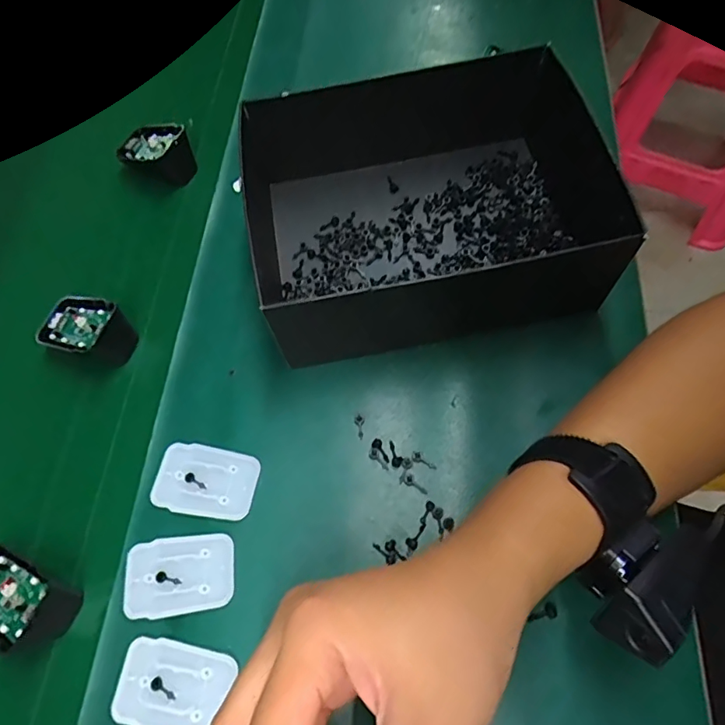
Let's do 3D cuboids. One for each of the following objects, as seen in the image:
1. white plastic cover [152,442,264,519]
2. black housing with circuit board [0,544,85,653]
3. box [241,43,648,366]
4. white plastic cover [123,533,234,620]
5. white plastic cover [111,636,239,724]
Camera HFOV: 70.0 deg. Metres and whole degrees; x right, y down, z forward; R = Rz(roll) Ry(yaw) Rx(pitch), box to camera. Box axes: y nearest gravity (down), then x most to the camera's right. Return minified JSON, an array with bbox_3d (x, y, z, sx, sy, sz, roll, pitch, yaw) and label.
[{"bbox_3d":[-0.104,0.078,0.344,0.069,0.004,0.043,7,67,8],"label":"white plastic cover"},{"bbox_3d":[-0.216,0.145,0.319,0.066,0.033,0.041,24,70,14],"label":"black housing with circuit board"},{"bbox_3d":[0.051,-0.118,0.380,0.266,0.085,0.195,-12,65,-2],"label":"box"},{"bbox_3d":[-0.114,0.132,0.322,0.068,0.009,0.044,-9,66,1],"label":"white plastic cover"},{"bbox_3d":[-0.108,0.186,0.295,0.065,0.009,0.043,9,67,8],"label":"white plastic cover"}]

